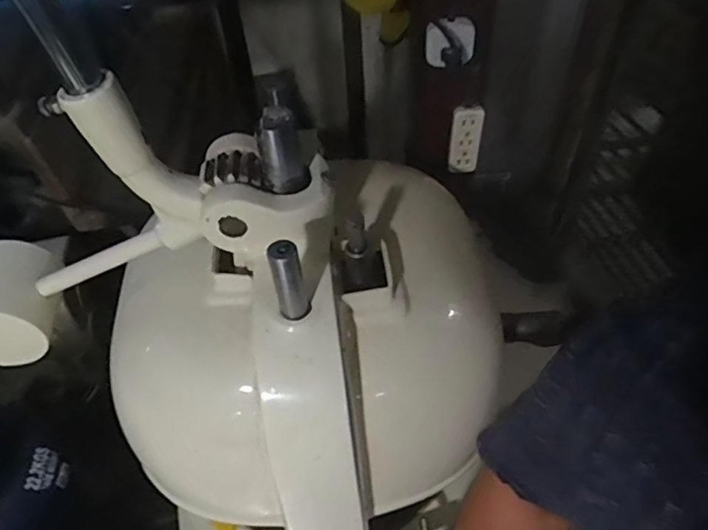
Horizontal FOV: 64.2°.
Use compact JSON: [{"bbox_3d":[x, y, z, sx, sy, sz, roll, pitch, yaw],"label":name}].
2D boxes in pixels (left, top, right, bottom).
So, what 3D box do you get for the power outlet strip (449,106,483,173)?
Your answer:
[{"bbox_3d":[0.163,-0.181,0.825,0.041,0.109,0.022,8,49,11],"label":"power outlet strip"}]

